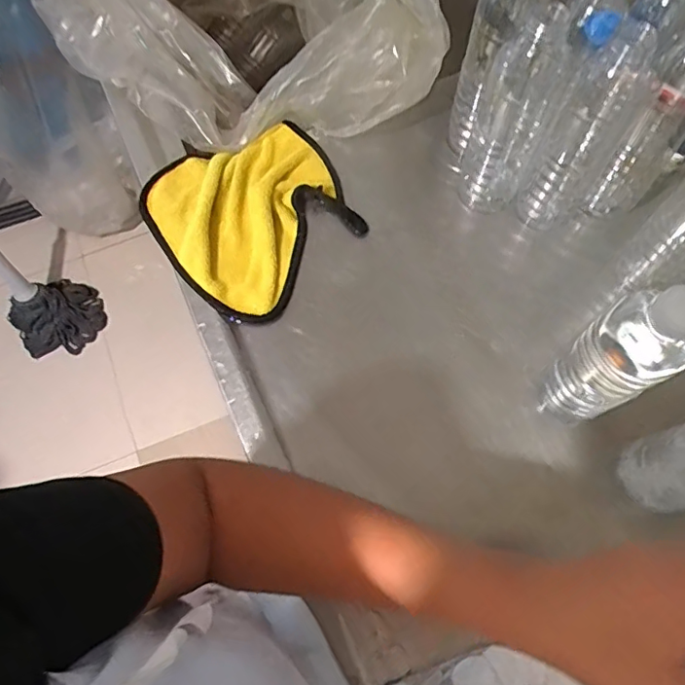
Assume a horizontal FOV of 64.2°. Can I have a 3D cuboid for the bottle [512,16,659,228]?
[{"bbox_3d":[0.214,-0.182,0.483,0.062,0.208,0.061,31,74,11],"label":"bottle"}]

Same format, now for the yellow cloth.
[{"bbox_3d":[-0.094,-0.144,0.580,0.199,0.015,0.212,-35,74,-12],"label":"yellow cloth"}]

